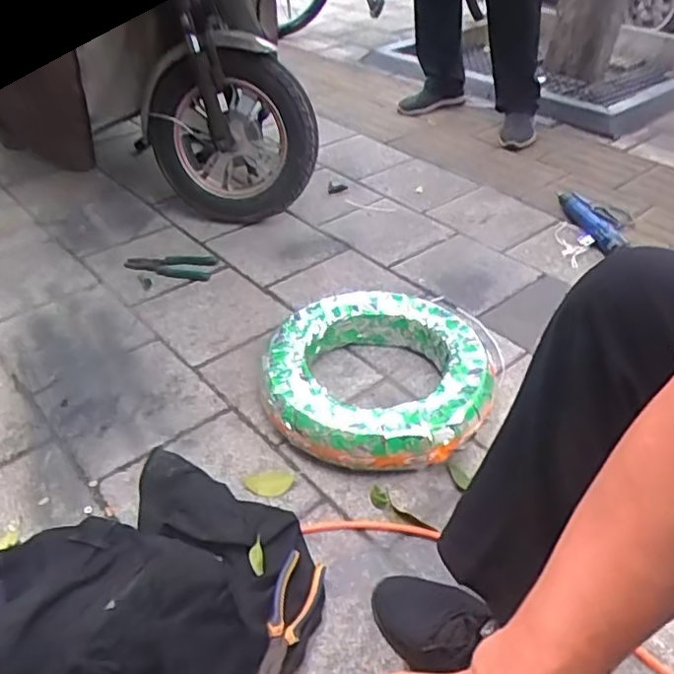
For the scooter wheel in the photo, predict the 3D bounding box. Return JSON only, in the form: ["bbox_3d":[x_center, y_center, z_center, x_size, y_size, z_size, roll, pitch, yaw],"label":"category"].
[{"bbox_3d":[-0.242,-0.446,1.388,0.363,0.363,0.148,9,48,3],"label":"scooter wheel"}]

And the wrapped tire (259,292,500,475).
[{"bbox_3d":[0.060,0.066,1.048,0.349,0.098,0.356,0,40,0],"label":"wrapped tire"}]

